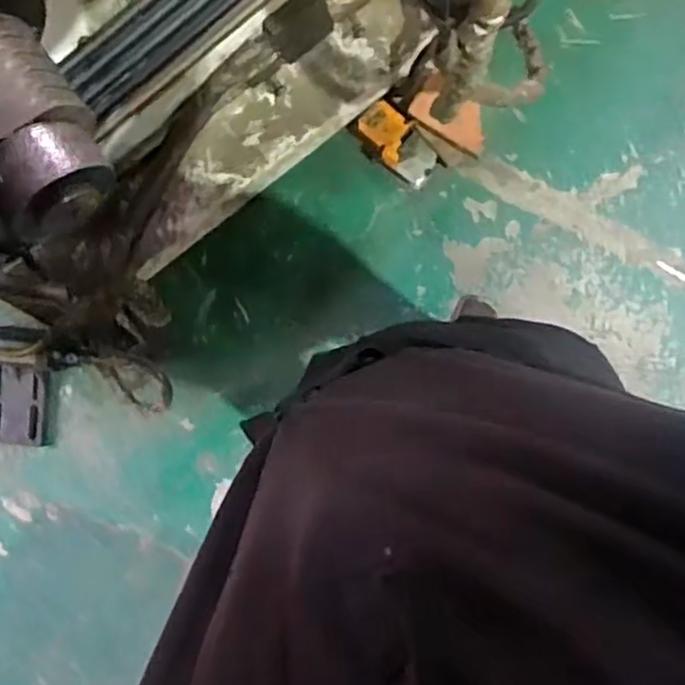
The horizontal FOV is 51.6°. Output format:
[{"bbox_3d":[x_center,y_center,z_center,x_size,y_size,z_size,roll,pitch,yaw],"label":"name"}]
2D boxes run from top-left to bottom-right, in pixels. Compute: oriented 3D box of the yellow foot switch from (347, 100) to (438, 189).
[{"bbox_3d":[0.111,-0.418,1.493,0.191,0.122,0.109,45,97,2],"label":"yellow foot switch"}]

